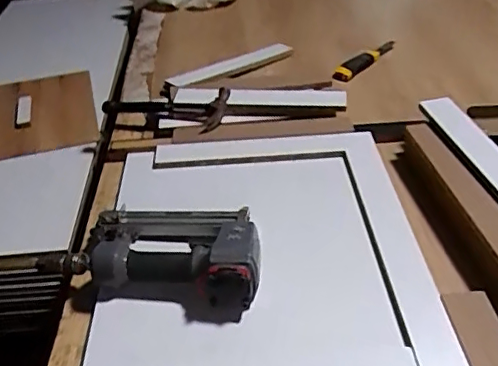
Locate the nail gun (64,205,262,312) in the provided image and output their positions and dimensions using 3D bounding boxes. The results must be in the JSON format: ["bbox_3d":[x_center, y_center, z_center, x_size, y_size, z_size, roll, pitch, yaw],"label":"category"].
[{"bbox_3d":[-0.100,0.079,0.711,0.240,0.072,0.137,6,37,13],"label":"nail gun"}]

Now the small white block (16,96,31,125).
[{"bbox_3d":[-0.469,-0.151,1.180,0.030,0.015,0.097,-10,37,-11],"label":"small white block"}]

